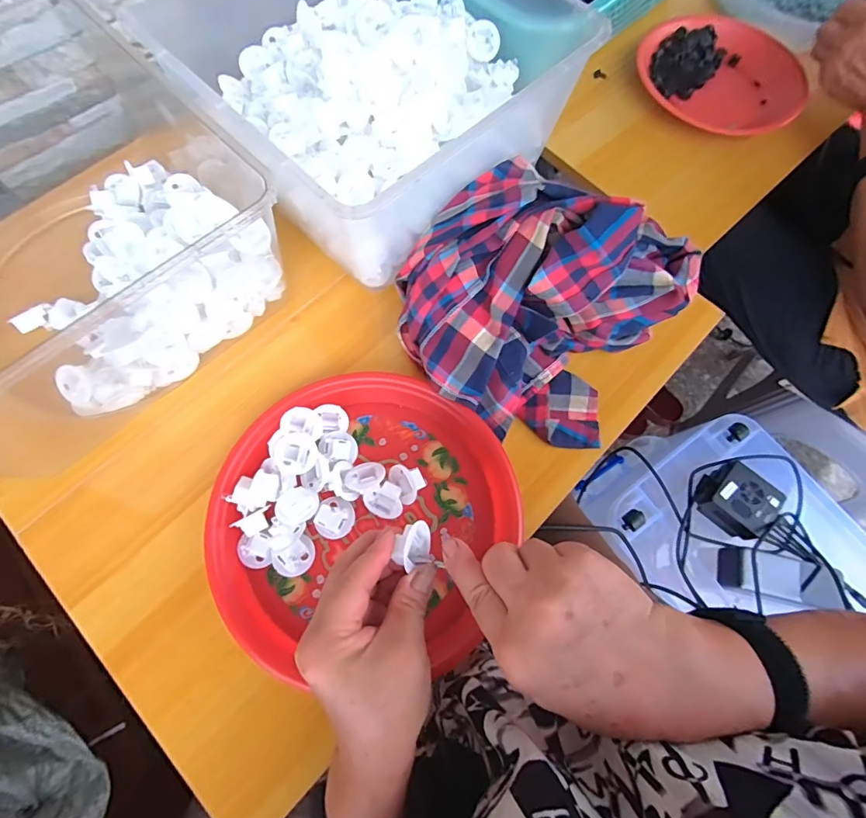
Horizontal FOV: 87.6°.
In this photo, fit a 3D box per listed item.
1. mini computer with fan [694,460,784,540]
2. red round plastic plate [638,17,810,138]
[{"bbox_3d":[0.414,0.122,0.613,0.090,0.037,0.081,41,75,11],"label":"mini computer with fan"},{"bbox_3d":[0.329,-0.383,0.531,0.187,0.041,0.164,29,73,8],"label":"red round plastic plate"}]

